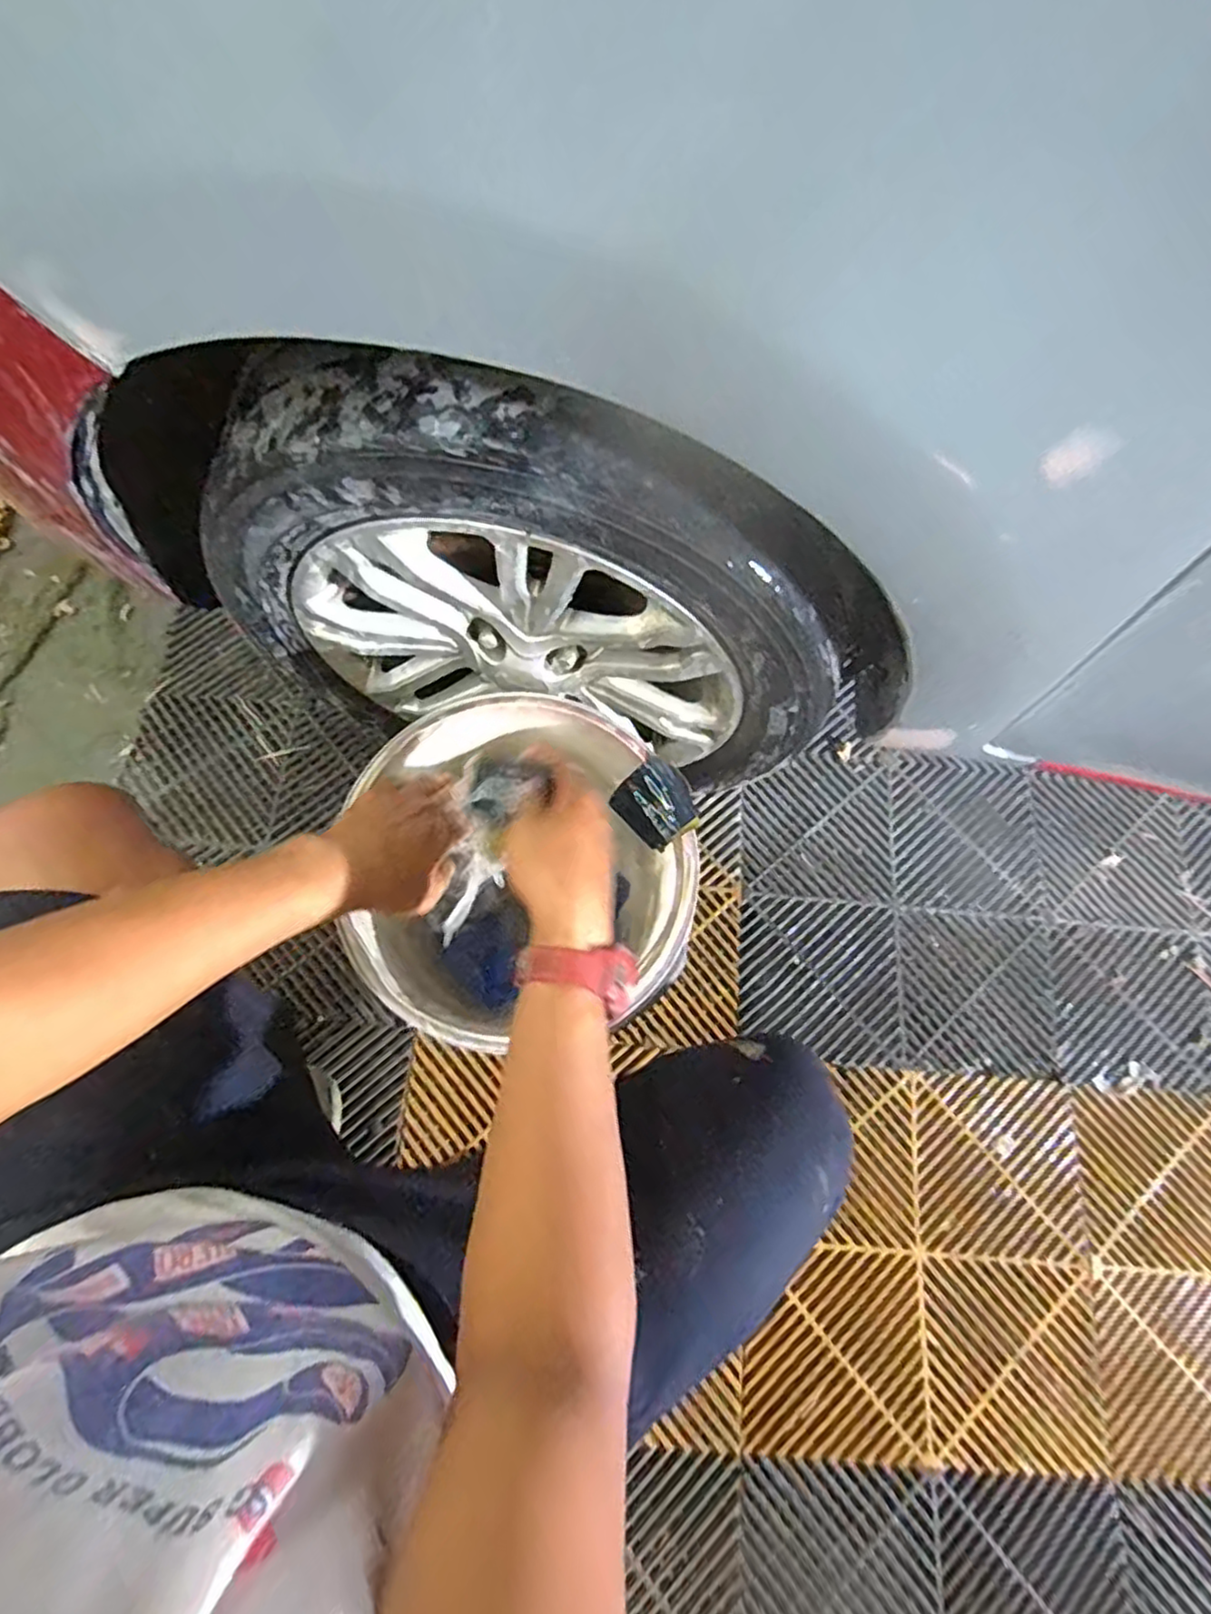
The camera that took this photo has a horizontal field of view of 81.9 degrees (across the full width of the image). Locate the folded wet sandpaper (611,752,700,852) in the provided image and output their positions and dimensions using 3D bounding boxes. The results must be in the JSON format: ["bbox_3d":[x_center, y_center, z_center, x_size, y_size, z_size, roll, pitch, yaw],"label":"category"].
[{"bbox_3d":[0.047,-0.001,0.625,0.058,0.037,0.069,-36,78,-12],"label":"folded wet sandpaper"}]

